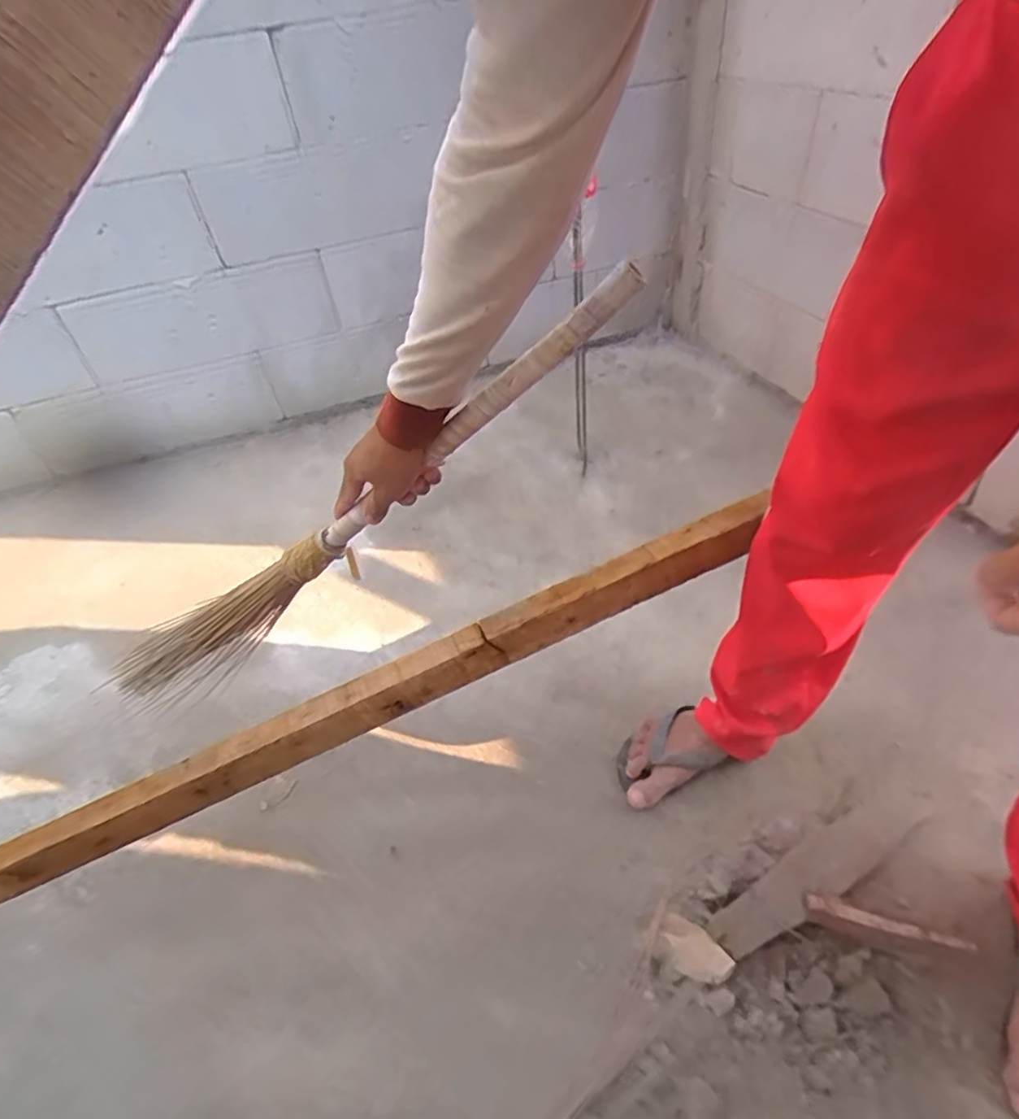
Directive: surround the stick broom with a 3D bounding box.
[{"bbox_3d":[-0.210,-0.016,0.681,0.859,0.100,0.051,-33,33,30],"label":"stick broom"}]

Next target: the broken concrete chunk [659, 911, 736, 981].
[{"bbox_3d":[0.209,0.447,0.705,0.082,0.011,0.051,38,87,32],"label":"broken concrete chunk"}]

